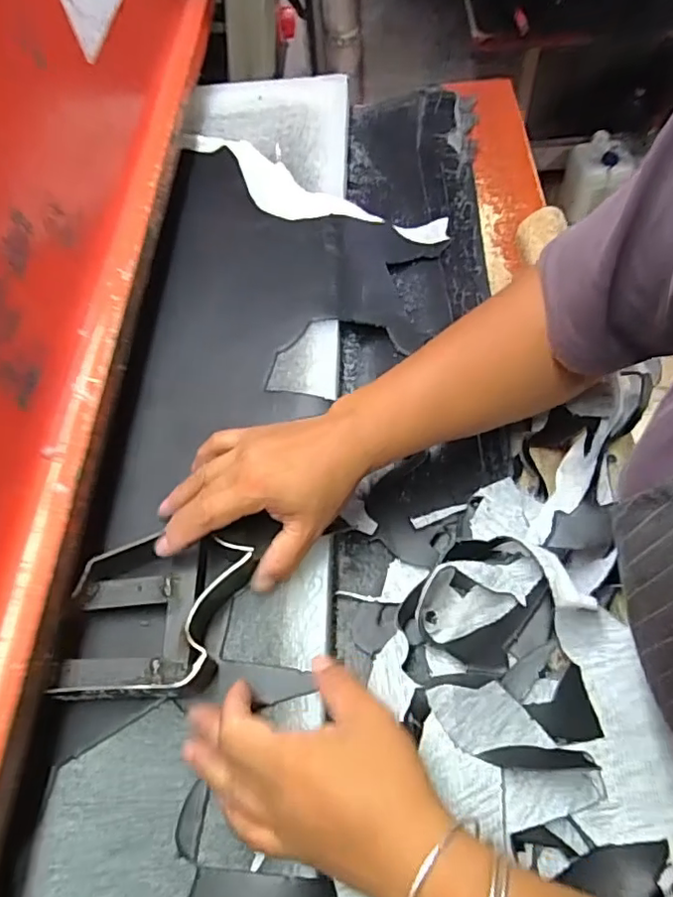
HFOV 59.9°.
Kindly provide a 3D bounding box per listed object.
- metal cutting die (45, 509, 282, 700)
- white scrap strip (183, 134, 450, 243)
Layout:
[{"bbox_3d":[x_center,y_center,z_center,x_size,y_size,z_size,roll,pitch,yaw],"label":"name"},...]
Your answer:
[{"bbox_3d":[-0.114,0.111,0.391,0.145,0.036,0.101,-7,59,-5],"label":"metal cutting die"},{"bbox_3d":[-0.041,-0.291,0.652,0.340,0.013,0.088,24,64,18],"label":"white scrap strip"}]

